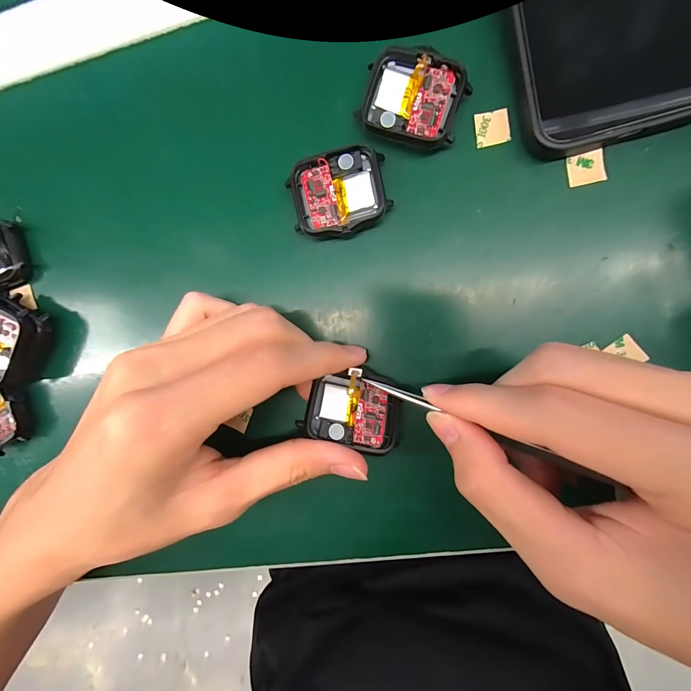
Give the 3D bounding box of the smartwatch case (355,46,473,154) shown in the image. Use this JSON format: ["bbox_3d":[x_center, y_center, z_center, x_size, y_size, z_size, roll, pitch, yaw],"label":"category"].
[{"bbox_3d":[0.032,-0.116,0.144,0.044,0.013,0.036,18,93,8],"label":"smartwatch case"}]

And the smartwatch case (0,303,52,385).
[{"bbox_3d":[-0.193,-0.001,0.169,0.042,0.014,0.043,20,95,7],"label":"smartwatch case"}]

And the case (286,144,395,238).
[{"bbox_3d":[-0.003,-0.074,0.148,0.045,0.006,0.040,-12,88,9],"label":"case"}]

